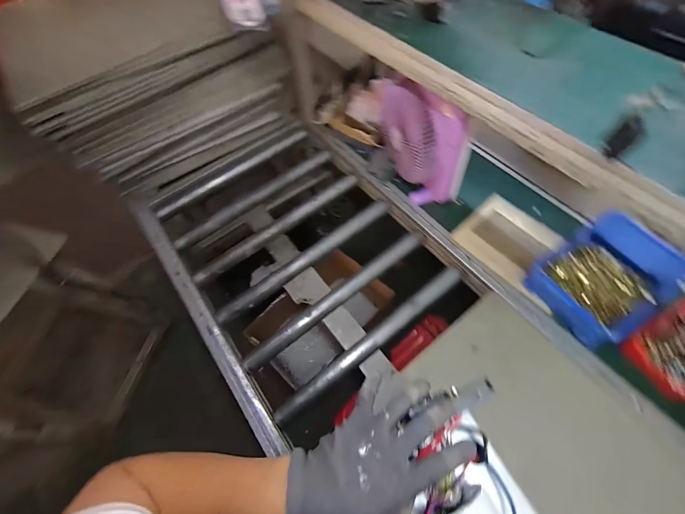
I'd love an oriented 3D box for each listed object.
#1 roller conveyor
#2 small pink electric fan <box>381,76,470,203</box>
[{"bbox_3d":[-0.167,-0.043,0.964,0.673,0.174,0.964,-35,64,-15],"label":"roller conveyor"},{"bbox_3d":[0.190,-0.302,0.800,0.092,0.276,0.286,-40,66,-17],"label":"small pink electric fan"}]

